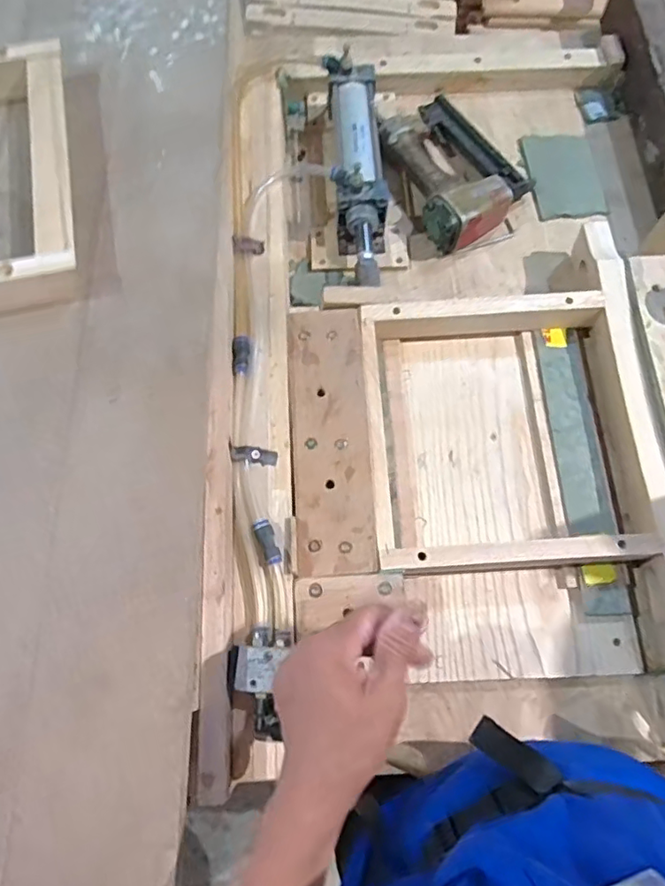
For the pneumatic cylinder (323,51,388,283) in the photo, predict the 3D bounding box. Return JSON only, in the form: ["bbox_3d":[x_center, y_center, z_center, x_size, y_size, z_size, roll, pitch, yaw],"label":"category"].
[{"bbox_3d":[0.032,-0.328,0.711,0.067,0.081,0.313,-4,71,-2],"label":"pneumatic cylinder"}]

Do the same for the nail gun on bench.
[{"bbox_3d":[0.157,-0.365,0.741,0.155,0.054,0.227,-22,72,-8],"label":"nail gun on bench"}]

